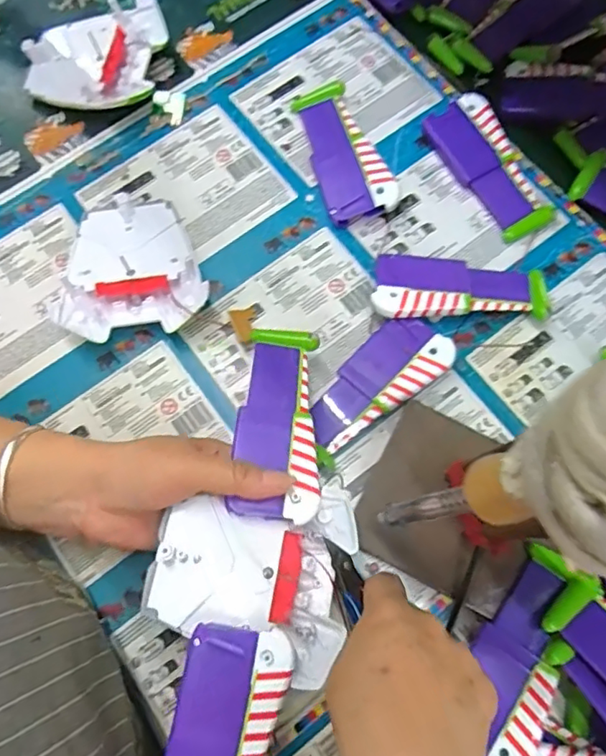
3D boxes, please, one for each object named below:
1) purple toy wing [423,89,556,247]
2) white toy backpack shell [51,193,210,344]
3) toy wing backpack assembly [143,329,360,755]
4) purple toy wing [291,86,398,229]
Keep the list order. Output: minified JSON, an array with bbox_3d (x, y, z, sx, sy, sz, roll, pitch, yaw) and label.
[{"bbox_3d":[0.142,-0.162,0.432,0.046,0.016,0.119,-27,75,-6],"label":"purple toy wing"},{"bbox_3d":[-0.125,-0.084,0.410,0.098,0.027,0.115,-12,73,-2],"label":"white toy backpack shell"},{"bbox_3d":[-0.027,0.109,0.317,0.101,0.031,0.287,9,66,4],"label":"toy wing backpack assembly"},{"bbox_3d":[0.030,-0.175,0.436,0.050,0.020,0.122,-16,74,-3],"label":"purple toy wing"}]

